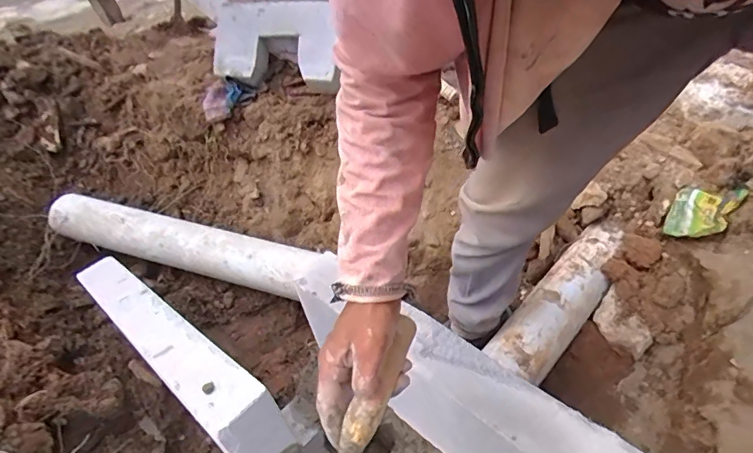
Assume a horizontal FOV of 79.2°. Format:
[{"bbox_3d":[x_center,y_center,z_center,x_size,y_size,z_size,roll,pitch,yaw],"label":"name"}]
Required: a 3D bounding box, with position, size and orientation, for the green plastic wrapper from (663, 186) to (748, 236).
[{"bbox_3d":[0.664,-0.029,0.930,0.106,0.028,0.124,17,76,47],"label":"green plastic wrapper"}]

